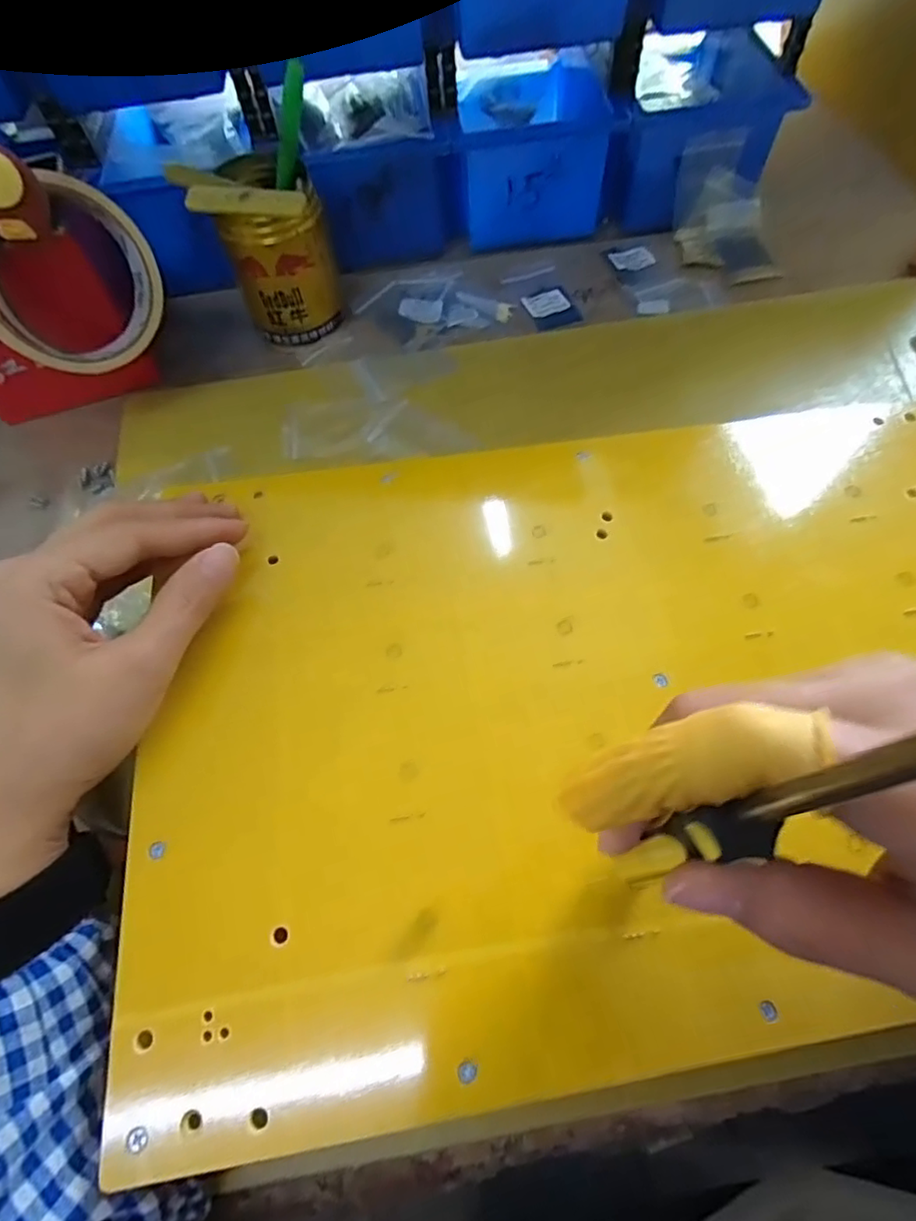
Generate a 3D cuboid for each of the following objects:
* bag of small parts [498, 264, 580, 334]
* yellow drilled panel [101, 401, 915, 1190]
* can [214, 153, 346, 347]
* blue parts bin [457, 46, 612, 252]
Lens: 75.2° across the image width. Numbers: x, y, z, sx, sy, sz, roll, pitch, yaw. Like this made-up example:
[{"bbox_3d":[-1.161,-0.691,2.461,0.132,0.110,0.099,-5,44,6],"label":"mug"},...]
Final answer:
[{"bbox_3d":[0.059,-0.217,0.414,0.037,0.005,0.059,-18,66,-5],"label":"bag of small parts"},{"bbox_3d":[0.073,0.026,0.236,0.377,0.015,0.245,-9,61,-4],"label":"yellow drilled panel"},{"bbox_3d":[-0.108,-0.222,0.376,0.061,0.080,0.067,-11,65,-2],"label":"can"},{"bbox_3d":[0.047,-0.353,0.442,0.102,0.081,0.165,-3,65,2],"label":"blue parts bin"}]

